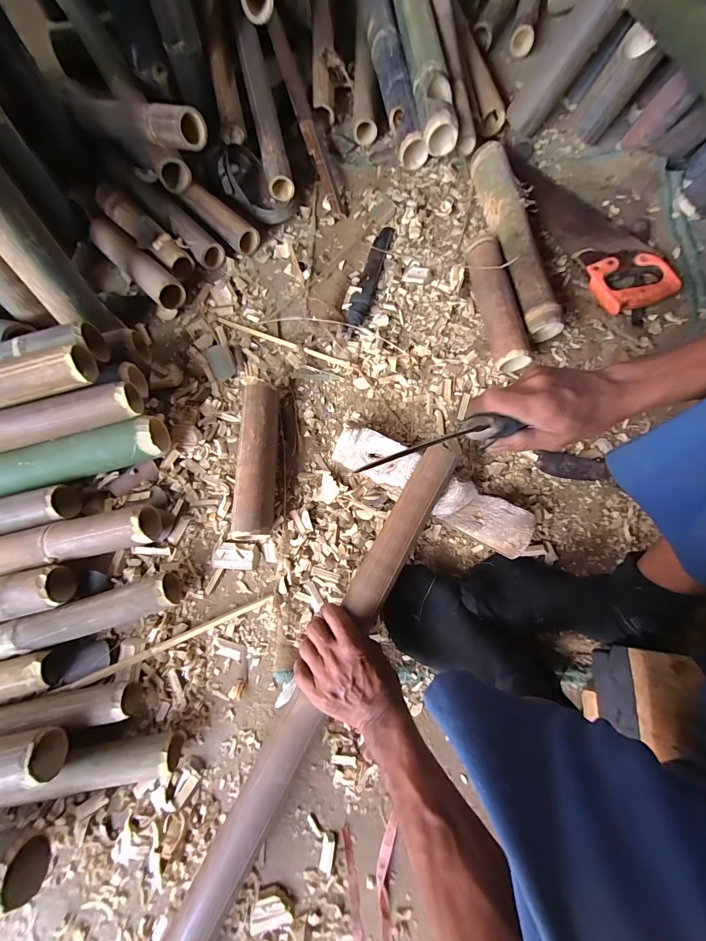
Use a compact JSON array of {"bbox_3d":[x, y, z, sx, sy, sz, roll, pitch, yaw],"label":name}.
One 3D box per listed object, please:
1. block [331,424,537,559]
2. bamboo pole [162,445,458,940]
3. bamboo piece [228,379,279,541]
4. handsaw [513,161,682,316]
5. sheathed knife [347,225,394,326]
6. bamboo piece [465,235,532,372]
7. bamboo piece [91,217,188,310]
[{"bbox_3d":[0.113,0.024,0.522,0.297,0.057,0.074,29,77,9],"label":"block"},{"bbox_3d":[-0.075,0.329,0.408,0.054,0.060,0.834,27,78,8],"label":"bamboo pole"},{"bbox_3d":[-0.145,-0.018,0.537,0.054,0.054,0.246,-1,74,1],"label":"bamboo piece"},{"bbox_3d":[0.440,-0.468,0.664,0.139,0.045,0.406,-22,75,-5],"label":"handsaw"},{"bbox_3d":[0.035,-0.377,0.657,0.038,0.015,0.247,17,75,6],"label":"sheathed knife"},{"bbox_3d":[0.251,-0.291,0.610,0.063,0.060,0.252,-9,74,-2],"label":"bamboo piece"},{"bbox_3d":[-0.418,-0.397,0.653,0.253,0.046,0.053,41,79,11],"label":"bamboo piece"}]

